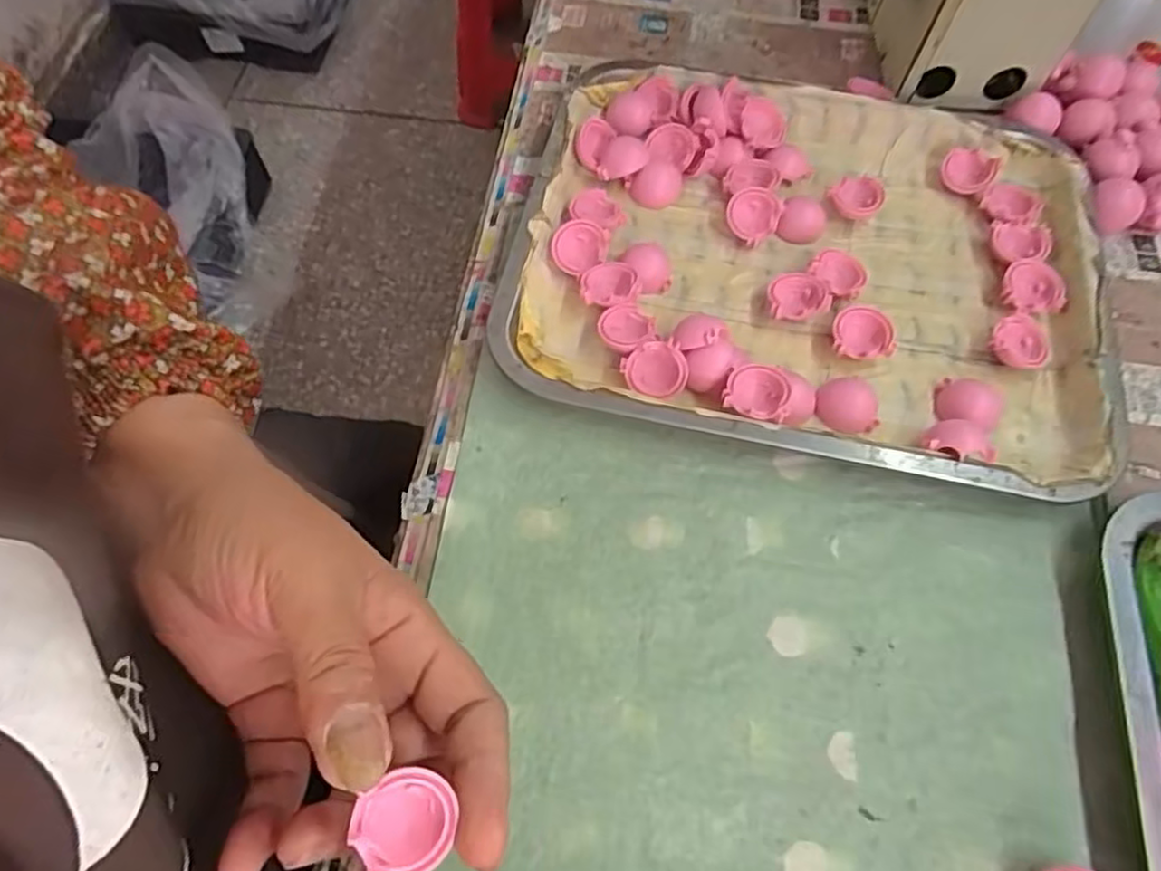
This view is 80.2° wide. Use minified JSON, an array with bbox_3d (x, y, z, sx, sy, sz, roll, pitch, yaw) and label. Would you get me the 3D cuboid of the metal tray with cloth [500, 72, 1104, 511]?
[{"bbox_3d":[0.117,-0.096,0.367,0.290,0.026,0.233,11,65,6],"label":"metal tray with cloth"}]

